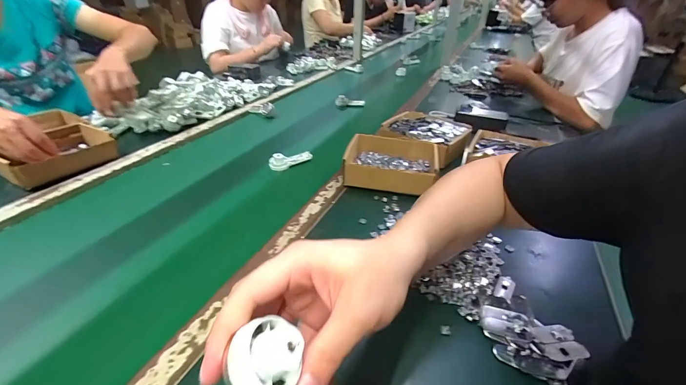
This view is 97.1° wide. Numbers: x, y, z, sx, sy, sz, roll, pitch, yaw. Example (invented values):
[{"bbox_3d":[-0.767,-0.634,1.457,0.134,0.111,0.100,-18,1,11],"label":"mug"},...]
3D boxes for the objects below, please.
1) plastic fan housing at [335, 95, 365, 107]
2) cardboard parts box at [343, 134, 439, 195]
[{"bbox_3d":[0.023,-0.293,0.970,0.094,0.029,0.032,3,34,3],"label":"plastic fan housing"},{"bbox_3d":[0.096,-0.057,0.590,0.173,0.059,0.148,5,34,6],"label":"cardboard parts box"}]

